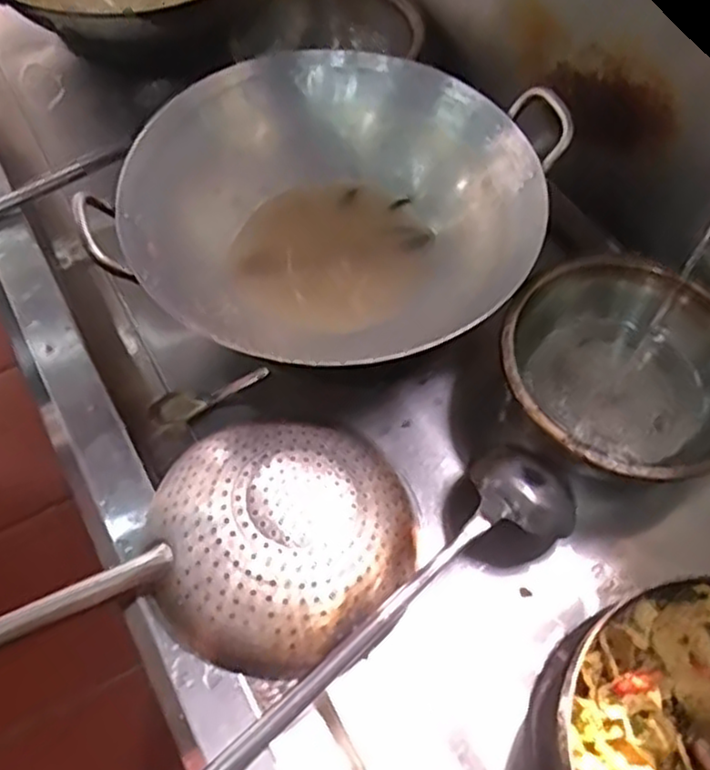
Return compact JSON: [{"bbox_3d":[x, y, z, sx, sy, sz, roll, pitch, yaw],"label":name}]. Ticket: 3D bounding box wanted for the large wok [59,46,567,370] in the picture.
[{"bbox_3d":[-0.031,-0.219,0.943,0.547,0.163,0.452,-20,62,-14],"label":"large wok"}]

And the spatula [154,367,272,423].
[{"bbox_3d":[-0.177,0.013,0.888,0.154,0.017,0.037,-21,60,10],"label":"spatula"}]

